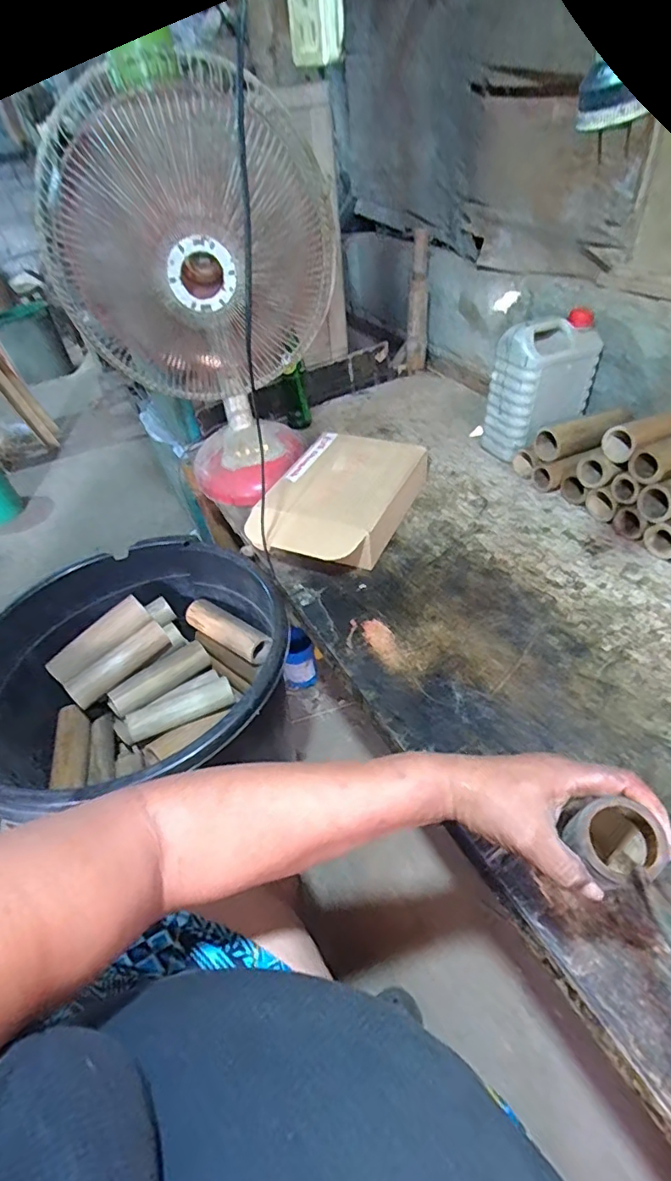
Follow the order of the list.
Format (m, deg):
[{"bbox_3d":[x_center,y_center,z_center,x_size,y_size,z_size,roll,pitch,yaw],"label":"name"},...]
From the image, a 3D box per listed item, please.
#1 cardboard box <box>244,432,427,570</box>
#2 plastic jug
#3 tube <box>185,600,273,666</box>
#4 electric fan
[{"bbox_3d":[0.003,-0.151,0.891,0.208,0.074,0.319,16,46,23],"label":"cardboard box"},{"bbox_3d":[0.375,-0.371,0.980,0.181,0.233,0.113,-26,46,-22],"label":"plastic jug"},{"bbox_3d":[-0.188,0.070,0.926,0.188,0.038,0.051,25,50,30],"label":"tube"},{"bbox_3d":[-0.199,-0.431,0.857,0.374,0.574,0.276,-18,43,-14],"label":"electric fan"}]

